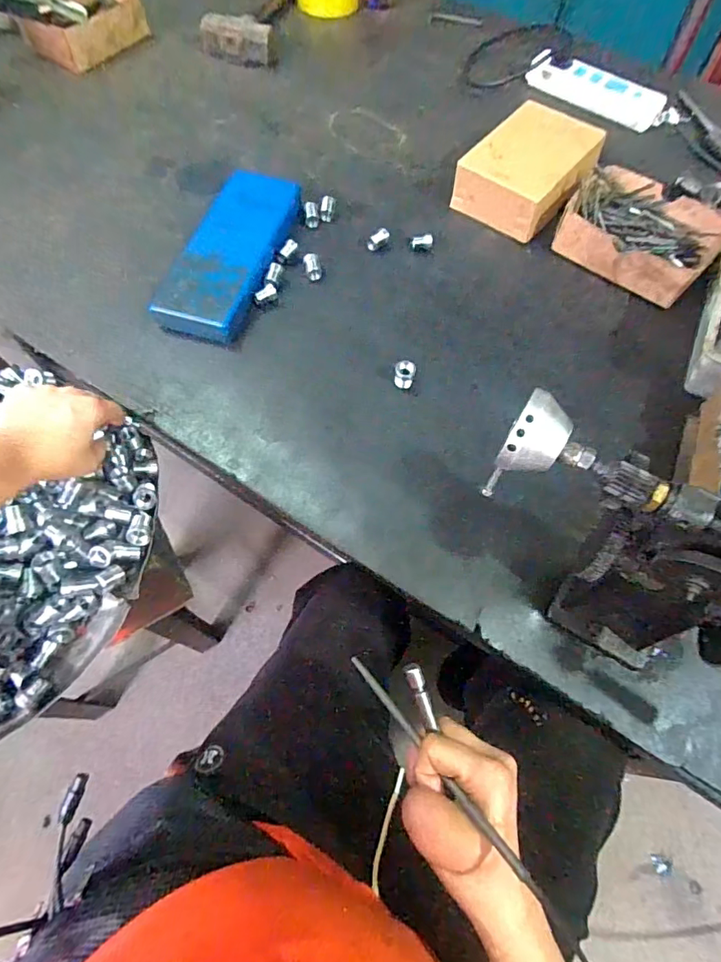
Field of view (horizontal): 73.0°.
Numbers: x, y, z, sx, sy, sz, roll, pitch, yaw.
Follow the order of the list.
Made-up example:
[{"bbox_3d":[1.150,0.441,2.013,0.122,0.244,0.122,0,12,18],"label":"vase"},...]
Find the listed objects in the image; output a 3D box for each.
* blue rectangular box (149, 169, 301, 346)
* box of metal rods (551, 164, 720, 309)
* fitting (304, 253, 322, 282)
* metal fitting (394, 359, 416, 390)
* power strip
[{"bbox_3d":[-0.145,-0.264,0.562,0.091,0.035,0.243,15,64,5],"label":"blue rectangular box"},{"bbox_3d":[0.334,-0.298,0.587,0.168,0.056,0.145,38,68,15],"label":"box of metal rods"},{"bbox_3d":[-0.055,-0.249,0.565,0.018,0.012,0.029,-13,65,-9],"label":"fitting"},{"bbox_3d":[0.045,-0.109,0.502,0.020,0.025,0.016,14,64,4],"label":"metal fitting"},{"bbox_3d":[0.350,-0.586,0.728,0.201,0.033,0.053,34,67,14],"label":"power strip"}]

